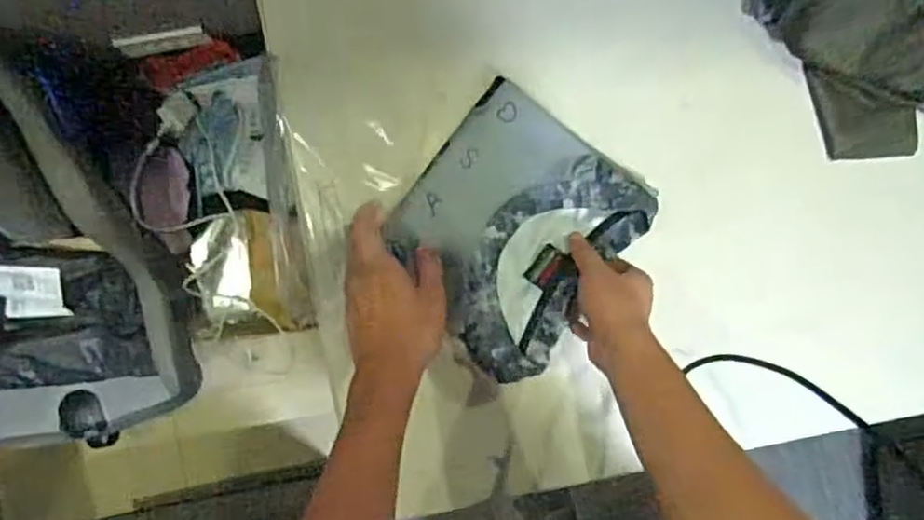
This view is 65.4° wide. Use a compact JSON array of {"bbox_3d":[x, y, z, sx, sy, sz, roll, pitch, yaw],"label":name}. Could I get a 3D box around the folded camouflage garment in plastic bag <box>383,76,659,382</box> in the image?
[{"bbox_3d":[0.046,-0.025,0.662,0.191,0.045,0.226,37,89,-6],"label":"folded camouflage garment in plastic bag"}]

